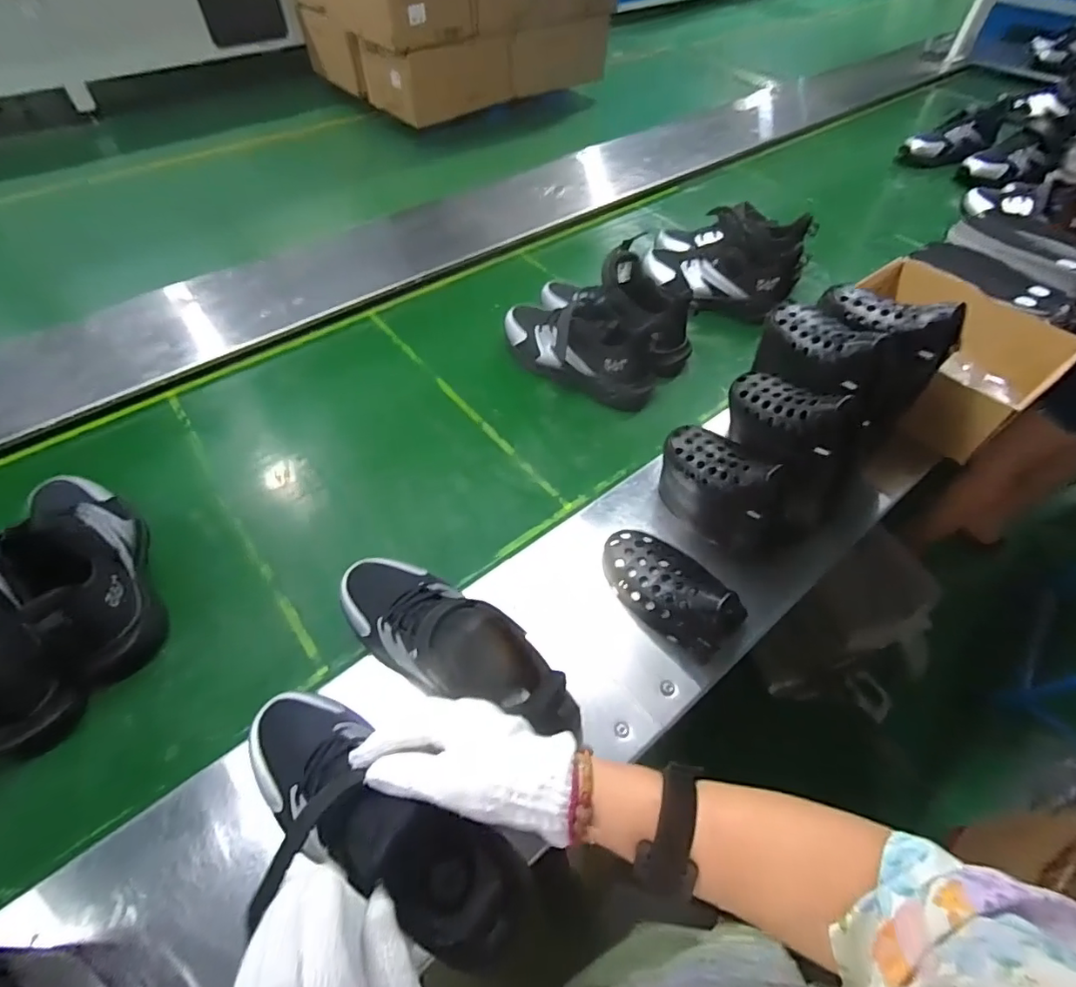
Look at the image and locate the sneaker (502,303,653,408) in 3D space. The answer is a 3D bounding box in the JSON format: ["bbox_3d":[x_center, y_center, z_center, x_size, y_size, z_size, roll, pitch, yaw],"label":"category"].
[{"bbox_3d":[0.055,-0.221,0.793,0.262,0.102,0.091,35,60,24],"label":"sneaker"}]

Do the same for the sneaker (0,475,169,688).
[{"bbox_3d":[-0.491,0.059,0.569,0.087,0.135,0.257,-27,58,-19],"label":"sneaker"}]

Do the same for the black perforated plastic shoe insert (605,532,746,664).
[{"bbox_3d":[0.137,0.095,0.564,0.083,0.087,0.155,-32,59,-22],"label":"black perforated plastic shoe insert"}]

